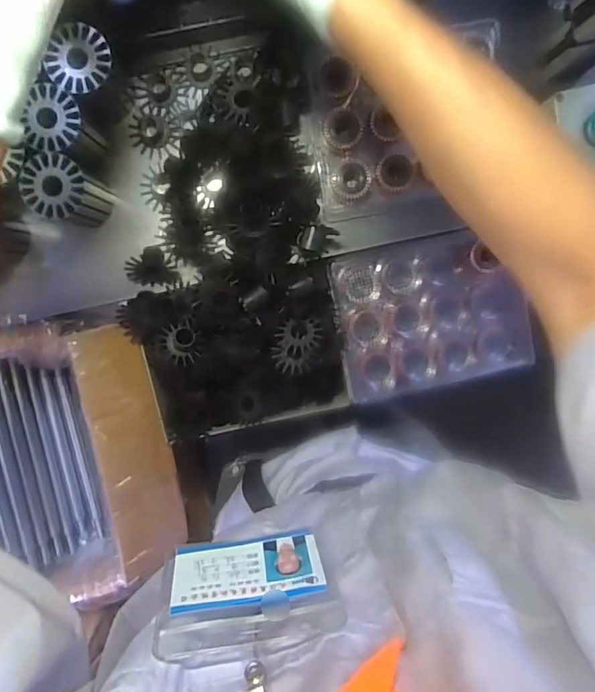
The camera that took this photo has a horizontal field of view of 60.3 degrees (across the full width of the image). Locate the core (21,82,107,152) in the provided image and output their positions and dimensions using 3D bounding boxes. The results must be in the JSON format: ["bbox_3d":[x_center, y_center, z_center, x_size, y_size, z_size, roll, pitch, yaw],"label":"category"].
[{"bbox_3d":[-0.202,-0.188,0.450,0.048,0.074,0.048,0,98,-4],"label":"core"}]

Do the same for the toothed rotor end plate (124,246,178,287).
[{"bbox_3d":[-0.144,-0.078,0.503,0.047,0.033,0.037,-7,98,-3],"label":"toothed rotor end plate"}]

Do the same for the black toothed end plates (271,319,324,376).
[{"bbox_3d":[-0.002,-0.001,0.529,0.044,0.012,0.056,22,105,-2],"label":"black toothed end plates"}]

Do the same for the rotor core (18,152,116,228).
[{"bbox_3d":[-0.204,-0.135,0.462,0.055,0.082,0.054,0,98,-4],"label":"rotor core"}]

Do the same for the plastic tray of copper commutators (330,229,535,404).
[{"bbox_3d":[0.140,-0.034,0.552,0.195,0.029,0.155,-14,98,-2],"label":"plastic tray of copper commutators"}]

